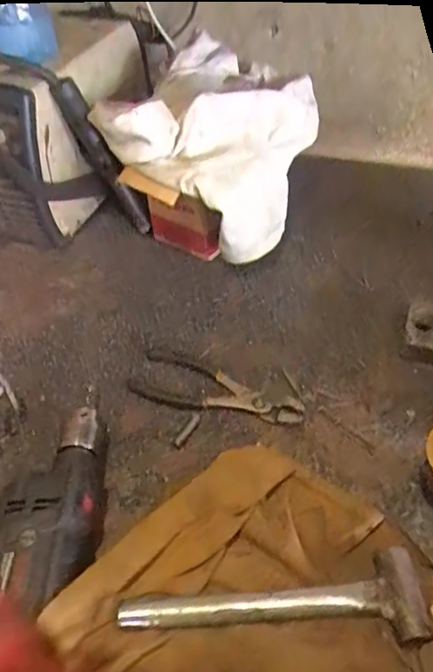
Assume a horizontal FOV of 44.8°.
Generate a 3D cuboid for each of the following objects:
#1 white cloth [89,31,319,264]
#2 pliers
[{"bbox_3d":[0.015,-0.269,0.691,0.274,0.094,0.254,37,73,-9],"label":"white cloth"},{"bbox_3d":[-0.002,0.064,0.602,0.198,0.014,0.069,17,52,19],"label":"pliers"}]

